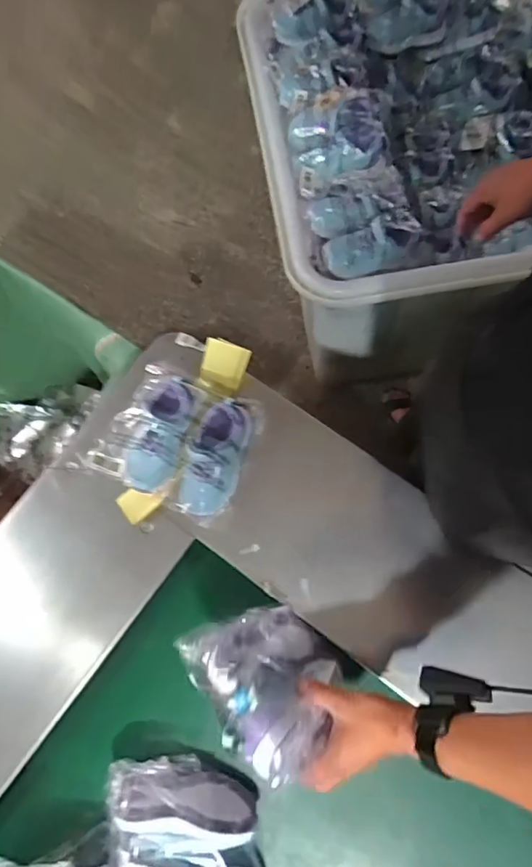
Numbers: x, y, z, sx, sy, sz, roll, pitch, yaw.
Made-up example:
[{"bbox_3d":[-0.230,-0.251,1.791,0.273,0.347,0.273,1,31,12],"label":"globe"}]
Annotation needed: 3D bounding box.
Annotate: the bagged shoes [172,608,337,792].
[{"bbox_3d":[-0.001,0.306,0.610,0.194,0.184,0.090,44,119,23],"label":"bagged shoes"}]

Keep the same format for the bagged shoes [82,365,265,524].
[{"bbox_3d":[-0.123,0.007,0.700,0.192,0.068,0.180,22,76,8],"label":"bagged shoes"}]

